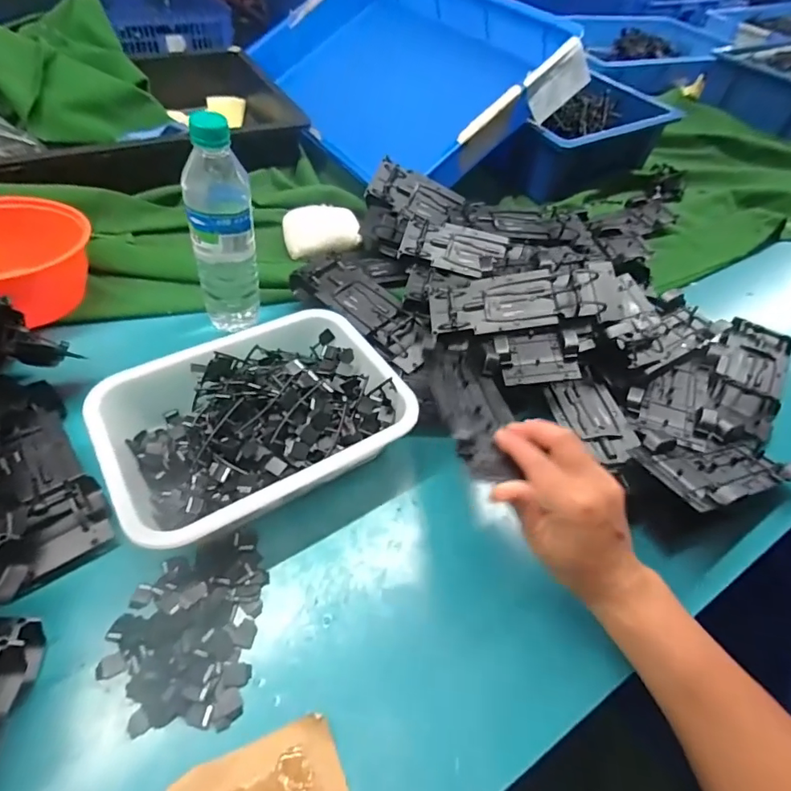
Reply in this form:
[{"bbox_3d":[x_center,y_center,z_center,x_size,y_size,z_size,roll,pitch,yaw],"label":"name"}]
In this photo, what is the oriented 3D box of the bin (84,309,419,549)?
[{"bbox_3d":[-0.127,0.018,0.445,0.251,0.062,0.193,-25,57,-25],"label":"bin"}]

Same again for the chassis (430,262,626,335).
[{"bbox_3d":[0.136,-0.103,0.519,0.194,0.028,0.068,-6,50,8],"label":"chassis"}]

